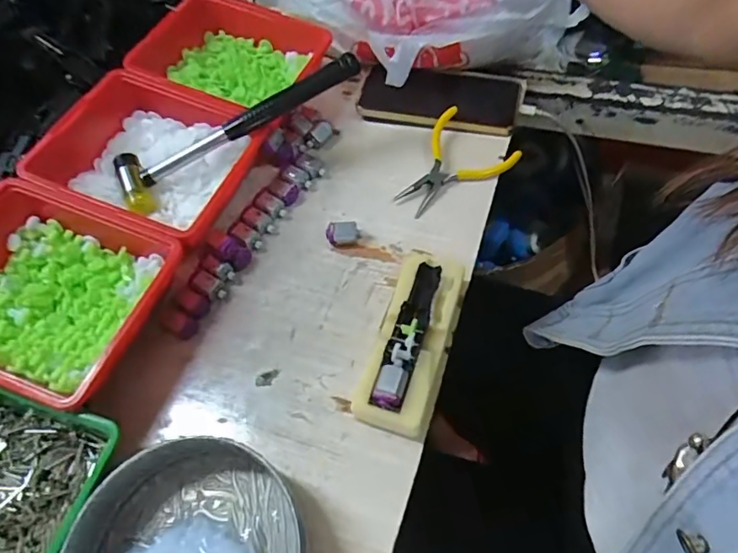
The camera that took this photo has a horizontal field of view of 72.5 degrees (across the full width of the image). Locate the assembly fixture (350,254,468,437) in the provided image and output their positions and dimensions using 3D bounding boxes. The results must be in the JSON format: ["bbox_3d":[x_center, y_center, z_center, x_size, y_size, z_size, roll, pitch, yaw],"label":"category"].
[{"bbox_3d":[0.034,0.046,0.376,0.051,0.035,0.136,15,60,12],"label":"assembly fixture"}]

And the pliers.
[{"bbox_3d":[0.079,-0.102,0.473,0.082,0.023,0.112,34,66,22],"label":"pliers"}]

